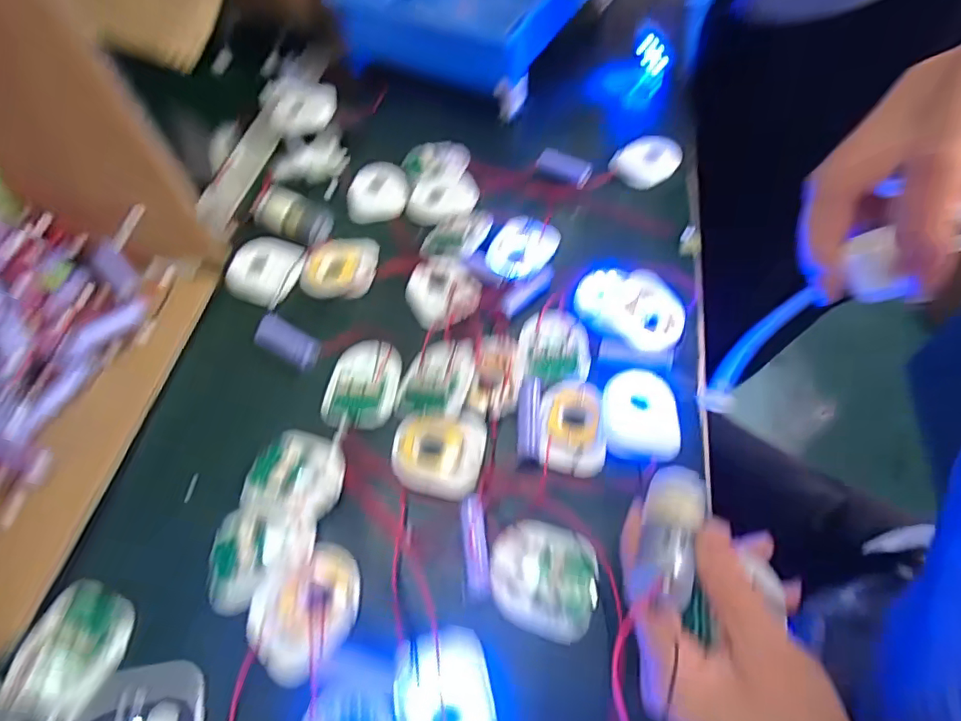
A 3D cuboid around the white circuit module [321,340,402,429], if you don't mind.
[{"bbox_3d":[-0.082,0.016,0.370,0.050,0.010,0.068,2,56,3],"label":"white circuit module"}]

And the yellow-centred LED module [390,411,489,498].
[{"bbox_3d":[-0.027,0.056,0.335,0.057,0.007,0.056,7,56,7],"label":"yellow-centred LED module"}]

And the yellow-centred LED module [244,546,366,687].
[{"bbox_3d":[-0.095,0.134,0.289,0.052,0.006,0.065,30,62,20],"label":"yellow-centred LED module"}]

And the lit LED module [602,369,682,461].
[{"bbox_3d":[0.105,0.035,0.346,0.047,0.007,0.062,2,56,4],"label":"lit LED module"}]

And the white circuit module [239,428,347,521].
[{"bbox_3d":[-0.113,0.067,0.328,0.059,0.010,0.053,7,56,7],"label":"white circuit module"}]

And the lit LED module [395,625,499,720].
[{"bbox_3d":[-0.017,0.165,0.261,0.045,0.010,0.060,-12,56,-6],"label":"lit LED module"}]

